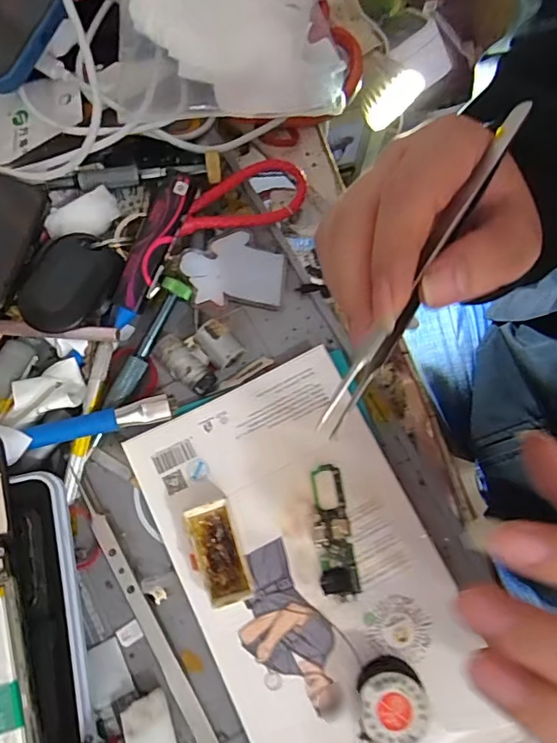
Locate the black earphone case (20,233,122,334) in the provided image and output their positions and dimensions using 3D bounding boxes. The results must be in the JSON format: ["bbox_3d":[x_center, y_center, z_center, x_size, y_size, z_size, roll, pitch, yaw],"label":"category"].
[{"bbox_3d":[-0.112,-0.046,0.273,0.041,0.015,0.056,26,77,7],"label":"black earphone case"}]

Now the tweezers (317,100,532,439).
[{"bbox_3d":[0.057,-0.042,0.191,0.009,0.013,0.150,31,79,8],"label":"tweezers"}]

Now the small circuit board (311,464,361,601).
[{"bbox_3d":[0.027,0.080,0.255,0.018,0.004,0.063,-8,76,-2],"label":"small circuit board"}]

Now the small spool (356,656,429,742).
[{"bbox_3d":[0.050,0.149,0.229,0.028,0.022,0.029,0,76,0],"label":"small spool"}]

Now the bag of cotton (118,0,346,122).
[{"bbox_3d":[-0.029,-0.235,0.310,0.139,0.038,0.172,0,76,0],"label":"bag of cotton"}]

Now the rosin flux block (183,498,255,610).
[{"bbox_3d":[-0.029,0.088,0.247,0.022,0.018,0.046,-19,76,-4],"label":"rosin flux block"}]

